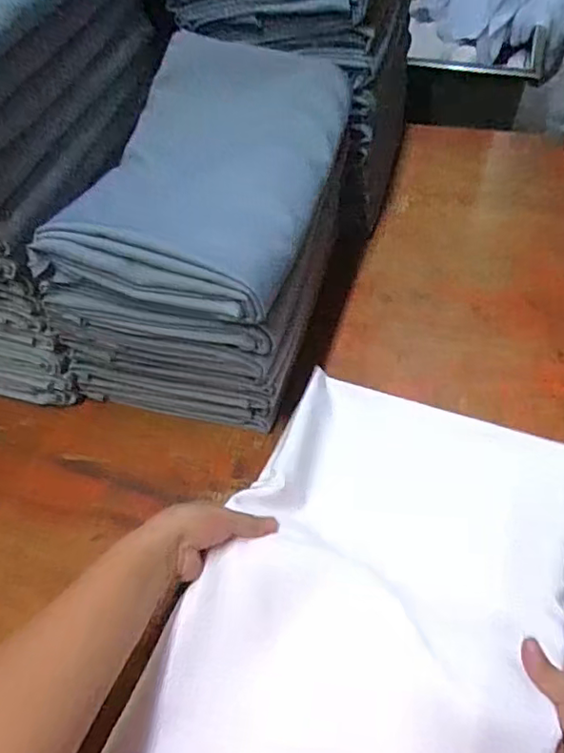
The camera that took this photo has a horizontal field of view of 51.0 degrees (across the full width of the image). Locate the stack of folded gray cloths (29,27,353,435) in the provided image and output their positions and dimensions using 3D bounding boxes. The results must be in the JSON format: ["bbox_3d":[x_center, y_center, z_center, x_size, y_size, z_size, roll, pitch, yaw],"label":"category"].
[{"bbox_3d":[-0.077,-0.155,0.719,0.246,0.284,0.359,12,52,14],"label":"stack of folded gray cloths"}]

